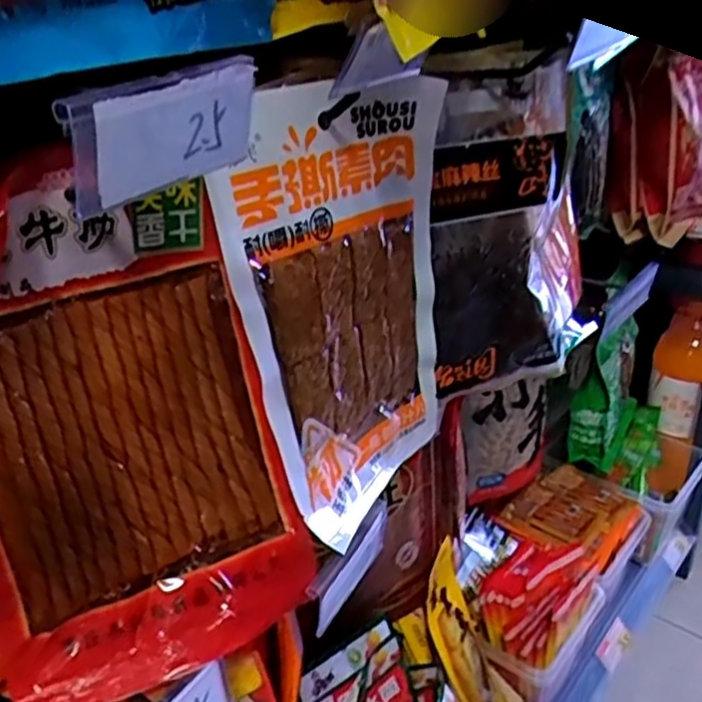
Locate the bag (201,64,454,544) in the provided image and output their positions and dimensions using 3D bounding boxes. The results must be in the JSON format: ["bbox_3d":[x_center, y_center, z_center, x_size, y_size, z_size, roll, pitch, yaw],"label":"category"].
[{"bbox_3d":[0.006,-0.027,0.432,0.034,0.253,0.153,11,29,43],"label":"bag"}]

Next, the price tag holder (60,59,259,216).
[{"bbox_3d":[-0.067,-0.081,0.263,0.012,0.043,0.080,34,45,22],"label":"price tag holder"}]

